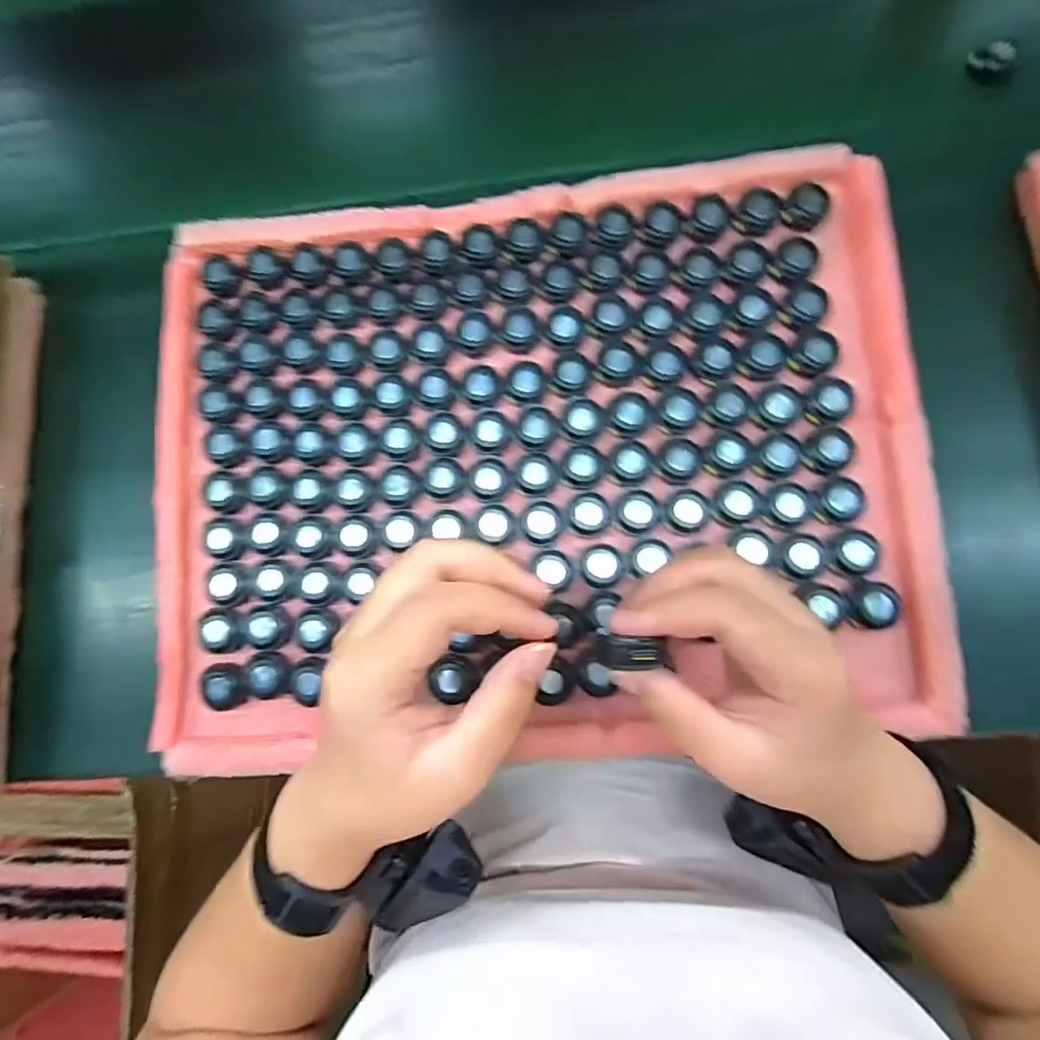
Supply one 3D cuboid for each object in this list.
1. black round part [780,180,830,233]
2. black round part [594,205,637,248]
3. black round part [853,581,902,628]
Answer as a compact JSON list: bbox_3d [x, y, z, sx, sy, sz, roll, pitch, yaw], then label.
[{"bbox_3d":[0.187,-0.205,0.365,0.027,0.014,0.031,33,84,11],"label":"black round part"},{"bbox_3d":[0.063,-0.197,0.370,0.025,0.007,0.027,-1,79,6],"label":"black round part"},{"bbox_3d":[0.209,0.050,0.326,0.027,0.008,0.026,-2,79,6],"label":"black round part"}]

